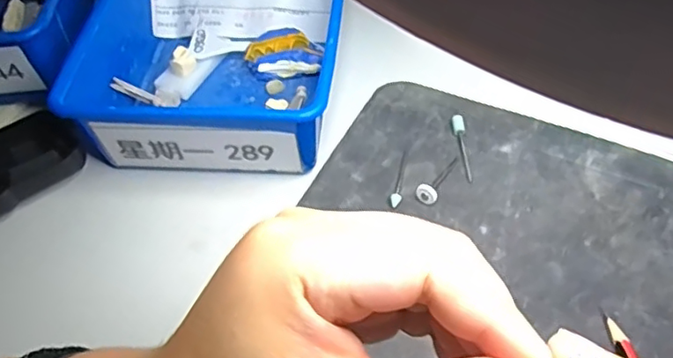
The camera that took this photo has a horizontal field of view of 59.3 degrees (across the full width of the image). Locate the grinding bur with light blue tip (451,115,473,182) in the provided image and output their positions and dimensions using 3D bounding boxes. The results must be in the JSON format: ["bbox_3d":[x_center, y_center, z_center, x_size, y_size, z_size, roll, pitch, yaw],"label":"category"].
[{"bbox_3d":[0.077,-0.019,0.363,0.008,0.006,0.048,-2,54,3],"label":"grinding bur with light blue tip"}]

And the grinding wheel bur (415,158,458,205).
[{"bbox_3d":[0.061,0.000,0.351,0.012,0.010,0.040,27,47,22],"label":"grinding wheel bur"}]

